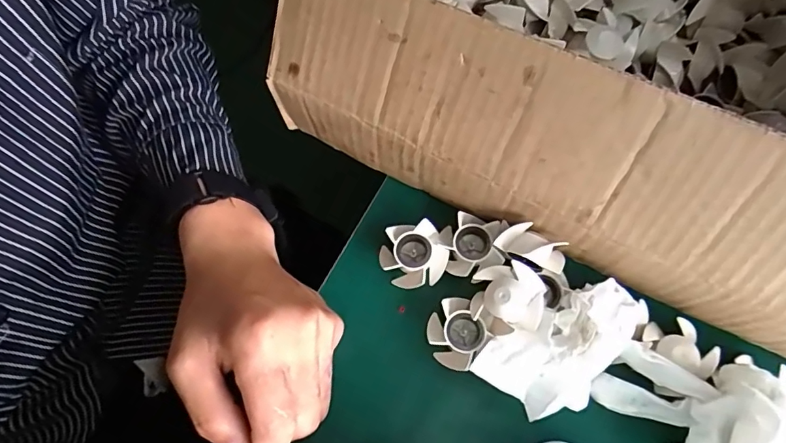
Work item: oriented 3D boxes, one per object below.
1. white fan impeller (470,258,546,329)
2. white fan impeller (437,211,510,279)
[{"bbox_3d":[0.070,0.044,0.291,0.039,0.028,0.035,11,71,5],"label":"white fan impeller"},{"bbox_3d":[0.051,0.015,0.311,0.042,0.015,0.040,23,73,9],"label":"white fan impeller"}]

